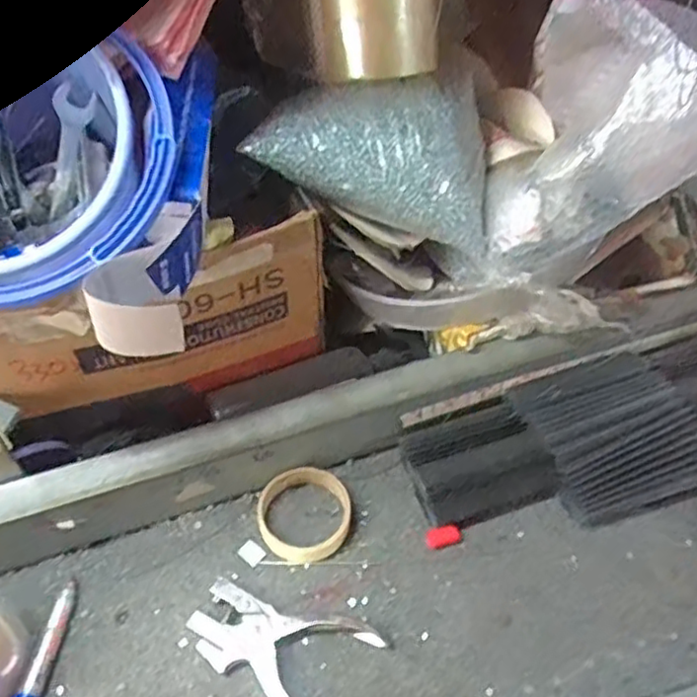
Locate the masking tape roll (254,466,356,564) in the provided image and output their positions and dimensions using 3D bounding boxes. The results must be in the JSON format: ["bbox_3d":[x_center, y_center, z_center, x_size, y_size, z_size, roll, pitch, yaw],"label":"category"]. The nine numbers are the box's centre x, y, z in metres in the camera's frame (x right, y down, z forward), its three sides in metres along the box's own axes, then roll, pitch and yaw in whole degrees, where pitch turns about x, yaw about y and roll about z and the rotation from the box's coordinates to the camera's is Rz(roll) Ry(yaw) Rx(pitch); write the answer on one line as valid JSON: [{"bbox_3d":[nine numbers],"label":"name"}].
[{"bbox_3d":[-0.040,0.155,0.630,0.089,0.023,0.083,1,50,-1],"label":"masking tape roll"}]

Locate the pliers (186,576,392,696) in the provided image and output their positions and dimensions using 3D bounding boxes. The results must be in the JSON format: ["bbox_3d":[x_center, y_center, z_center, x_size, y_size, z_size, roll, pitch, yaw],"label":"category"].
[{"bbox_3d":[-0.059,0.250,0.549,0.151,0.024,0.097,17,51,13],"label":"pliers"}]

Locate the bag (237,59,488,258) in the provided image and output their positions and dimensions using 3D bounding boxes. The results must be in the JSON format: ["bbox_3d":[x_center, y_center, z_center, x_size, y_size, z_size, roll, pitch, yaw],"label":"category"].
[{"bbox_3d":[0.021,-0.181,0.623,0.213,0.109,0.132,-1,49,-2],"label":"bag"}]

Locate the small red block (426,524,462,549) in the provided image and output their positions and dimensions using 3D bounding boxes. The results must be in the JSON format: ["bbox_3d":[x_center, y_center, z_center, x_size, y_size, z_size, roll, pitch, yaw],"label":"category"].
[{"bbox_3d":[0.088,0.175,0.626,0.031,0.016,0.016,-5,50,-5],"label":"small red block"}]

